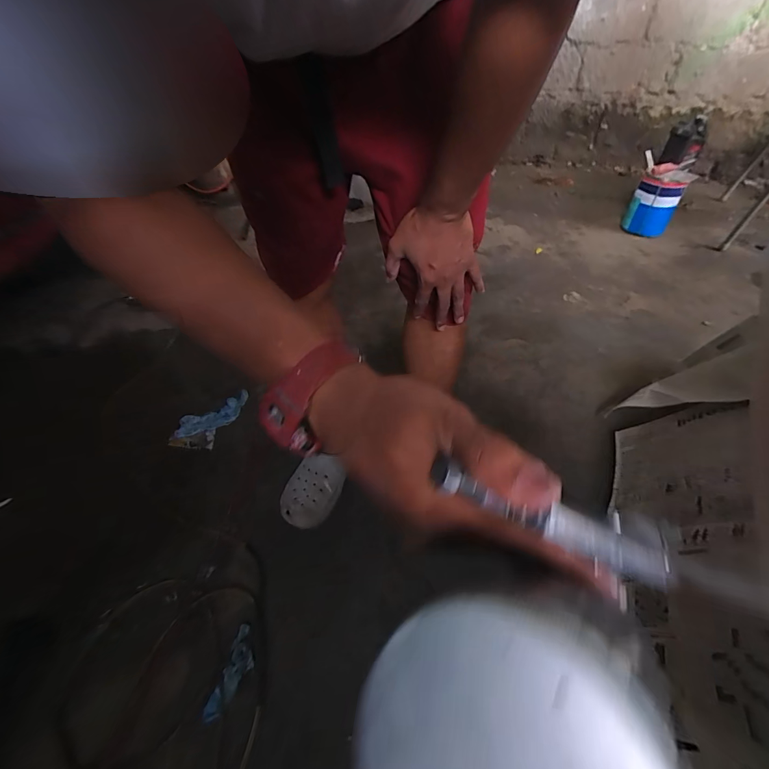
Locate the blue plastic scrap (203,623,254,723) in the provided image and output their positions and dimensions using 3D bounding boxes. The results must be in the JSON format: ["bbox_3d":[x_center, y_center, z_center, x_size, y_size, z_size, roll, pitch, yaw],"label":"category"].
[{"bbox_3d":[-0.253,0.484,0.635,0.052,0.022,0.132,7,49,11],"label":"blue plastic scrap"}]

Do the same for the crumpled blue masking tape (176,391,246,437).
[{"bbox_3d":[-0.479,0.084,1.050,0.203,0.021,0.086,-23,50,-16],"label":"crumpled blue masking tape"}]

